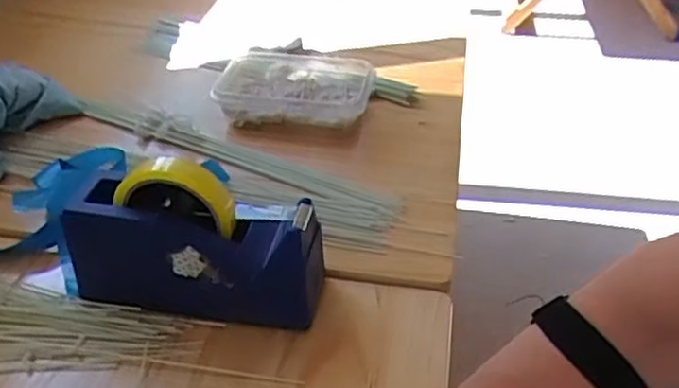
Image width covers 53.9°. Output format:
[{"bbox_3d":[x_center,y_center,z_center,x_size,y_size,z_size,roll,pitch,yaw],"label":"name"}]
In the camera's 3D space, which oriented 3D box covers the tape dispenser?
[{"bbox_3d":[-0.116,0.036,0.549,0.204,0.124,0.068,6,37,6],"label":"tape dispenser"}]

